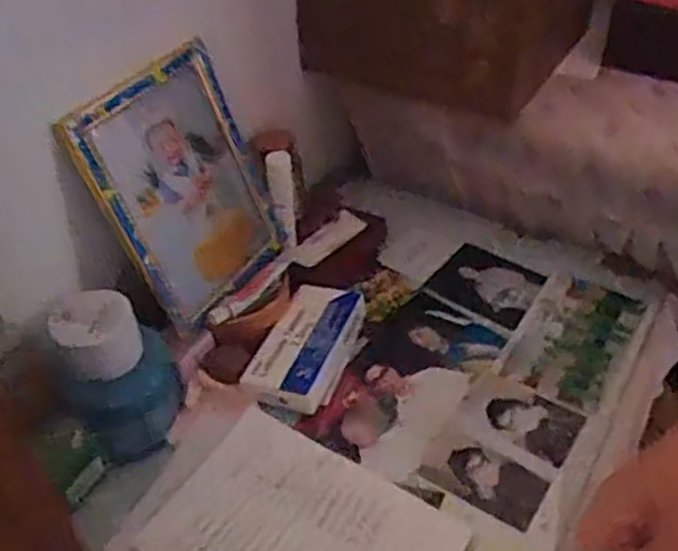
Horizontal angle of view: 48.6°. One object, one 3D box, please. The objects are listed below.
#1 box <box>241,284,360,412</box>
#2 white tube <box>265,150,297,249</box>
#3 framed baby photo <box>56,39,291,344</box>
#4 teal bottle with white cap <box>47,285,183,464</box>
[{"bbox_3d":[-0.023,0.059,0.624,0.066,0.034,0.128,17,45,20],"label":"box"},{"bbox_3d":[-0.049,-0.070,0.669,0.023,0.083,0.016,-11,18,-10],"label":"white tube"},{"bbox_3d":[-0.117,-0.069,0.584,0.015,0.186,0.148,4,39,36],"label":"framed baby photo"},{"bbox_3d":[-0.160,0.071,0.551,0.077,0.111,0.080,-16,43,-15],"label":"teal bottle with white cap"}]

